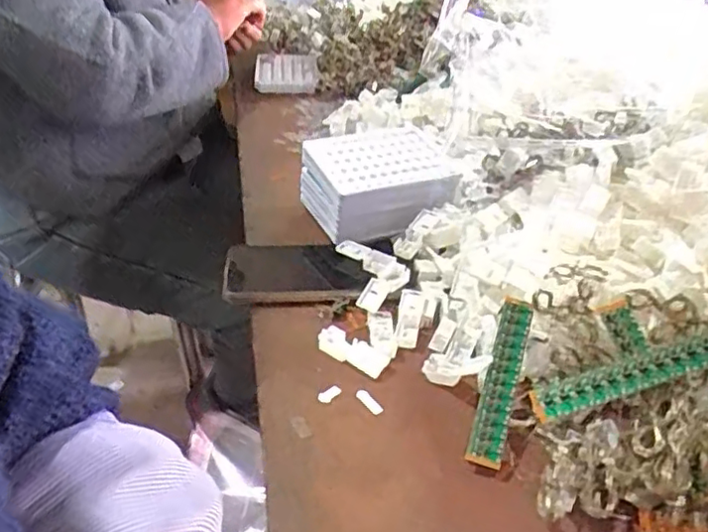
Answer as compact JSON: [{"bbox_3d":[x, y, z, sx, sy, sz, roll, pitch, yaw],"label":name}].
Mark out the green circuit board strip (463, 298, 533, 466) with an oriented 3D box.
[{"bbox_3d":[0.101,0.076,0.430,0.022,0.011,0.125,14,55,15],"label":"green circuit board strip"}]

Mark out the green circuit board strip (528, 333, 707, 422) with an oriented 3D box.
[{"bbox_3d":[0.171,0.064,0.387,0.128,0.013,0.019,-19,36,3],"label":"green circuit board strip"}]

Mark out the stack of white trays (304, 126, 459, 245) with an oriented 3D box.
[{"bbox_3d":[0.024,-0.081,0.624,0.141,0.066,0.116,-15,39,-24],"label":"stack of white trays"}]

